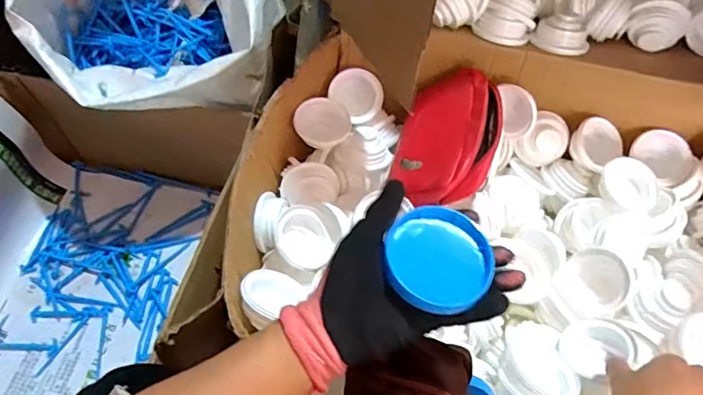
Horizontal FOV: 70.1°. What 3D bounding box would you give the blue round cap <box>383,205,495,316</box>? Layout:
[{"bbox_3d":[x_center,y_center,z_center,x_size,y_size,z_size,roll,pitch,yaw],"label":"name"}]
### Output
[{"bbox_3d":[0.066,0.043,0.373,0.074,0.012,0.080,1,60,-1],"label":"blue round cap"}]

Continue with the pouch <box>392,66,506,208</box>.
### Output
[{"bbox_3d":[0.120,-0.066,0.634,0.128,0.050,0.181,0,61,42],"label":"pouch"}]

